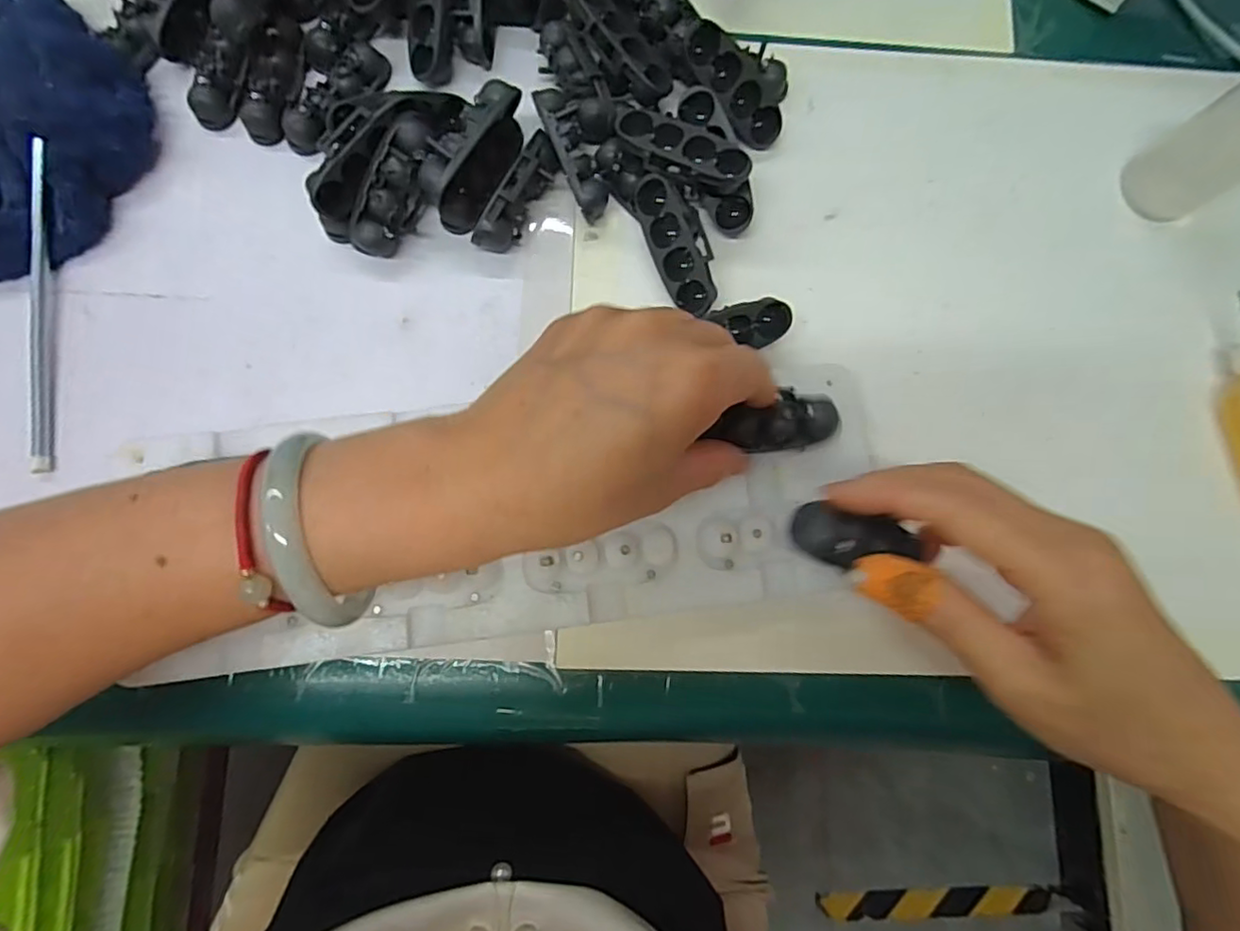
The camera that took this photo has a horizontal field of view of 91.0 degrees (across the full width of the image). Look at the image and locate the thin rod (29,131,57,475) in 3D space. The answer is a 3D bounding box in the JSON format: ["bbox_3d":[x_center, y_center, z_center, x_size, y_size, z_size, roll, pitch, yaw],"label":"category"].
[{"bbox_3d":[-0.261,-0.073,0.274,0.009,0.009,0.152,-6,82,-4],"label":"thin rod"}]

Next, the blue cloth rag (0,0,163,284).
[{"bbox_3d":[-0.282,-0.154,0.281,0.118,0.020,0.122,42,82,3],"label":"blue cloth rag"}]

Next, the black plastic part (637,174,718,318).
[{"bbox_3d":[0.027,-0.101,0.278,0.021,0.020,0.062,-25,97,-7],"label":"black plastic part"}]

